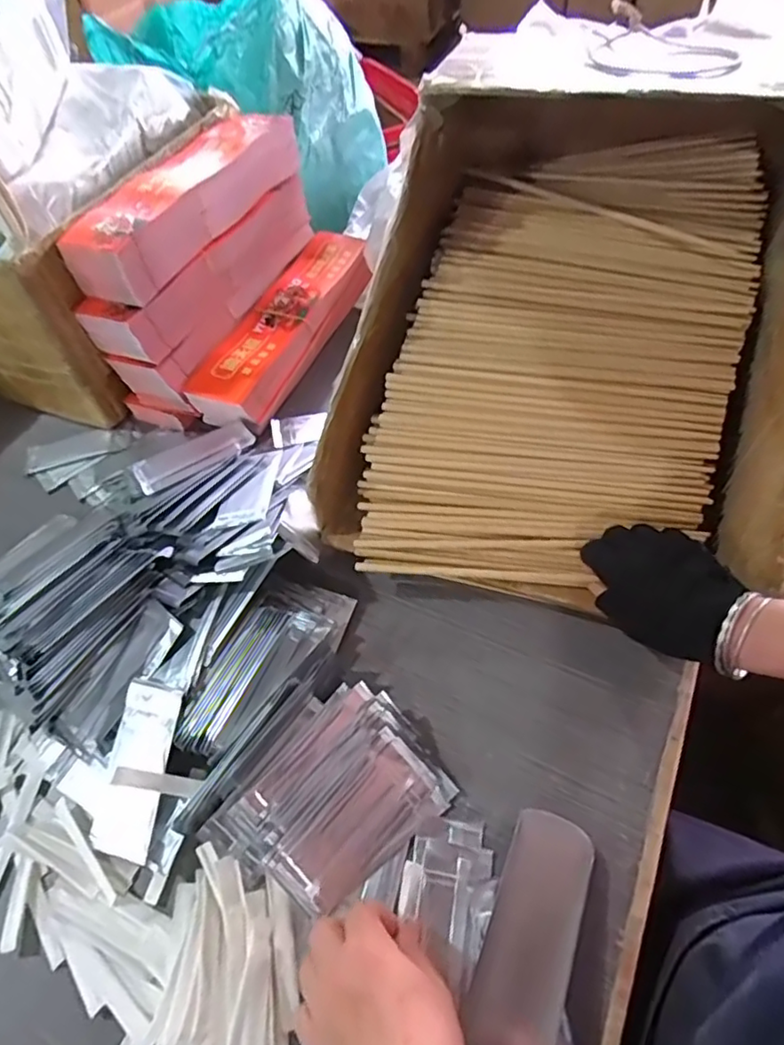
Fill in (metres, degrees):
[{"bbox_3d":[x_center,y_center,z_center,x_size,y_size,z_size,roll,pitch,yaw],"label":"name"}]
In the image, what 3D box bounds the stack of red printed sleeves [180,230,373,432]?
[{"bbox_3d":[-0.127,-0.255,0.741,0.104,0.055,0.344,18,59,15],"label":"stack of red printed sleeves"}]

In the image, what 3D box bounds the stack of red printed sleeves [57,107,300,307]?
[{"bbox_3d":[-0.224,-0.374,0.653,0.091,0.066,0.342,19,59,16],"label":"stack of red printed sleeves"}]

